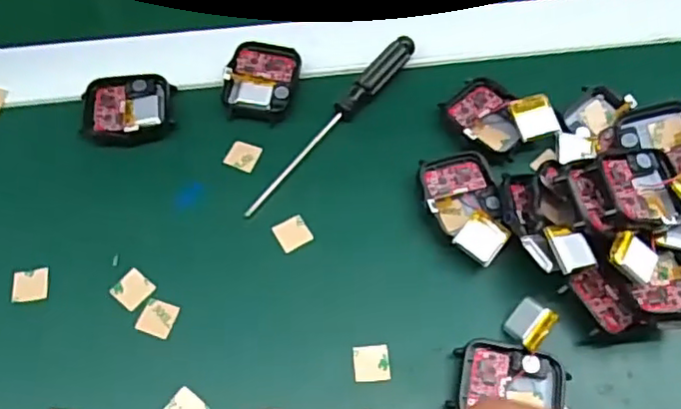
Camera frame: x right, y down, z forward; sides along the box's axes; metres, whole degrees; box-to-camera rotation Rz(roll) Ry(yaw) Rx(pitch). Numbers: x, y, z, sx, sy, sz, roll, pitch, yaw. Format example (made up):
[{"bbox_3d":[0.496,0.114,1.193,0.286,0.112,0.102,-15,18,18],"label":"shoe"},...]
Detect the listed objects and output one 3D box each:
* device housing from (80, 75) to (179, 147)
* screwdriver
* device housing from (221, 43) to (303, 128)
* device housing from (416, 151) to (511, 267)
[{"bbox_3d":[-0.110,-0.050,0.333,0.044,0.010,0.042,-1,63,-1],"label":"device housing"},{"bbox_3d":[-0.003,-0.042,0.331,0.012,0.010,0.131,35,68,16],"label":"screwdriver"},{"bbox_3d":[-0.042,-0.066,0.344,0.038,0.008,0.046,10,64,4],"label":"device housing"},{"bbox_3d":[0.059,0.001,0.304,0.036,0.011,0.059,-9,64,-5],"label":"device housing"}]

